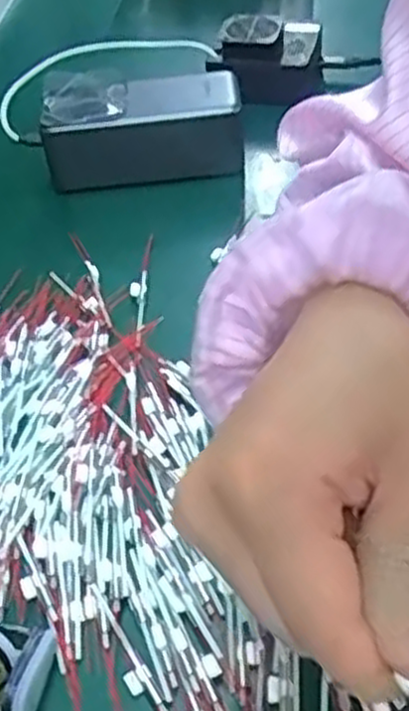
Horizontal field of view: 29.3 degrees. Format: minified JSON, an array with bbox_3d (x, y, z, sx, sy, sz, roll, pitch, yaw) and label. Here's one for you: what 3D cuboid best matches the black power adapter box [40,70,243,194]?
[{"bbox_3d":[-0.041,-0.153,0.529,0.130,0.050,0.055,-5,48,1],"label":"black power adapter box"}]

